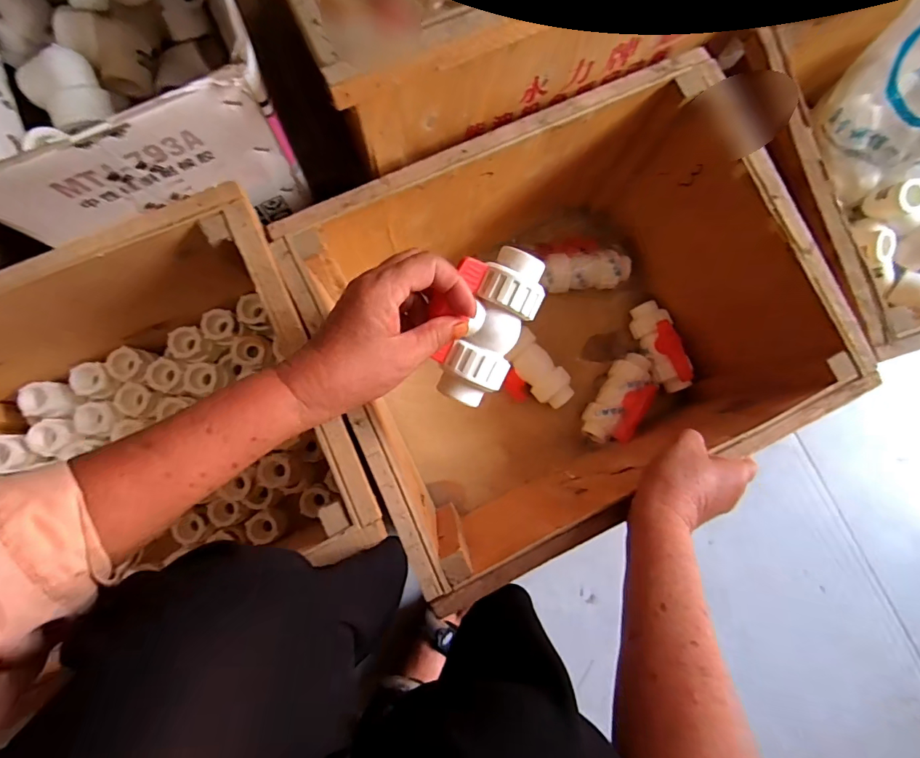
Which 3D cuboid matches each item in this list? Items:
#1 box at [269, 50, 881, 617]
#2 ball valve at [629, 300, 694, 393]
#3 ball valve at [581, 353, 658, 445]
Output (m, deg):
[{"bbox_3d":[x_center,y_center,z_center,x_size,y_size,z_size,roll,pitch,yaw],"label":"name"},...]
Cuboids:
[{"bbox_3d":[0.109,-0.050,0.524,0.417,0.259,0.337,-26,85,-7],"label":"box"},{"bbox_3d":[0.259,-0.043,0.596,0.040,0.051,0.119,-15,84,-6],"label":"ball valve"},{"bbox_3d":[0.205,0.026,0.596,0.050,0.072,0.124,34,81,0],"label":"ball valve"}]

